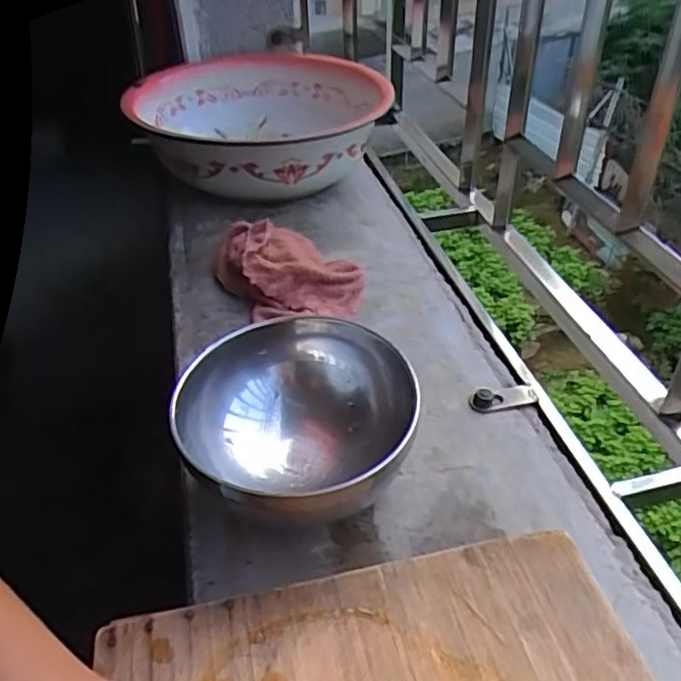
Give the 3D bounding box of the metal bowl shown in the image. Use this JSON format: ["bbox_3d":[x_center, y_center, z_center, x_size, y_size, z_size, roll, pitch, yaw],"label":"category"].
[{"bbox_3d":[-0.030,0.055,0.418,0.149,0.070,0.153,-1,38,1],"label":"metal bowl"}]

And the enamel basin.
[{"bbox_3d":[-0.100,-0.271,0.832,0.321,0.114,0.328,-1,38,0],"label":"enamel basin"}]

